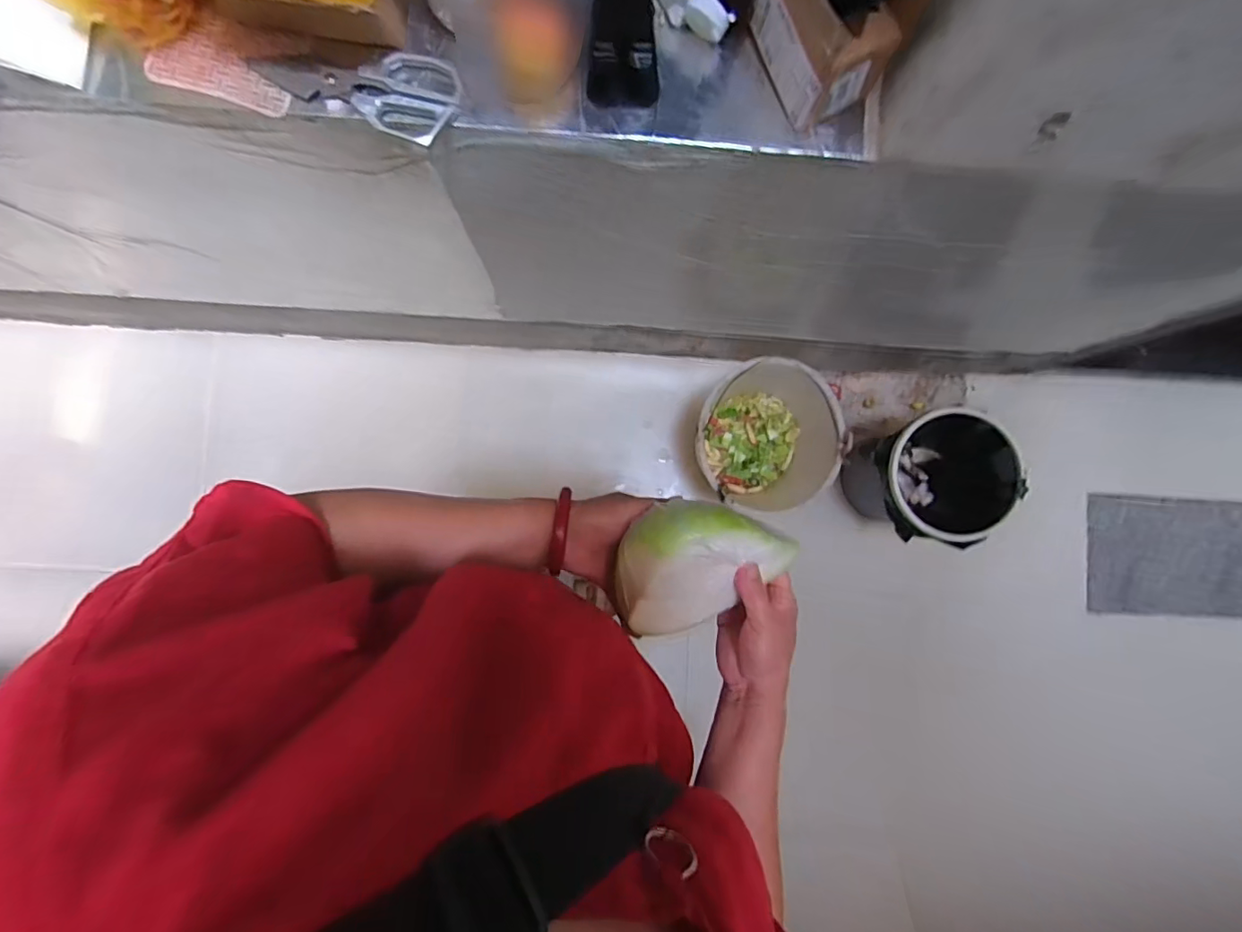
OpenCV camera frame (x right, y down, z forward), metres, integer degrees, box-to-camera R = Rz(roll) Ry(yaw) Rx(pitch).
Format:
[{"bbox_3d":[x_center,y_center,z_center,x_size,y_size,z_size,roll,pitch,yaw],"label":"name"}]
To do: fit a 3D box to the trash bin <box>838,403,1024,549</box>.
[{"bbox_3d":[0.688,0.032,1.268,0.312,0.325,0.288,-3,87,-2],"label":"trash bin"}]

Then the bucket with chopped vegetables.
[{"bbox_3d":[0.316,-0.061,1.251,0.300,0.283,0.305,0,87,-2],"label":"bucket with chopped vegetables"}]

